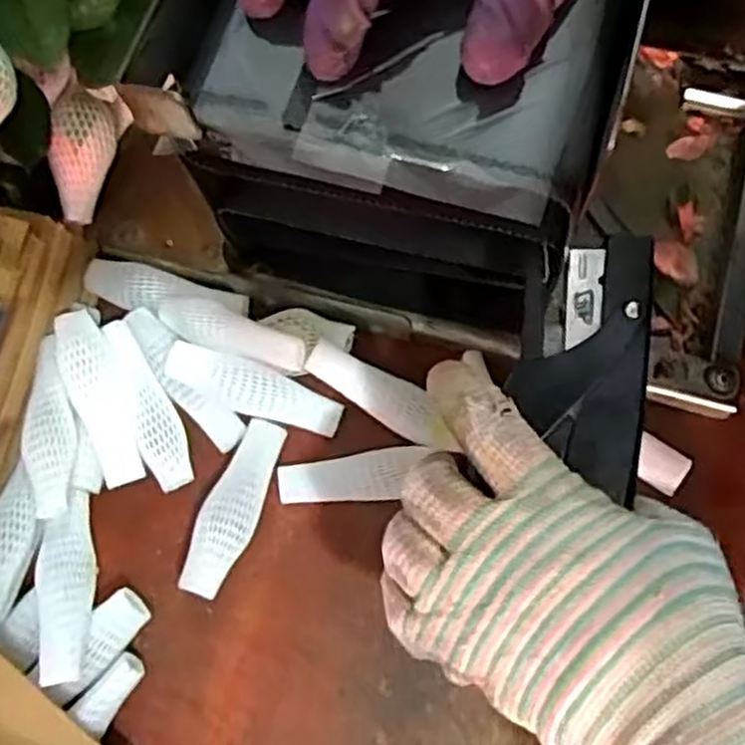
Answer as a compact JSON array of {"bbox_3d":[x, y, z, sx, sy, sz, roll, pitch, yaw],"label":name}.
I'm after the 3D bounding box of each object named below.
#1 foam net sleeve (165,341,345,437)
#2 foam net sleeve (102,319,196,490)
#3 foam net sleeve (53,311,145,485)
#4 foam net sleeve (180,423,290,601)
[{"bbox_3d":[-0.060,0.009,0.387,0.089,0.019,0.024,16,75,5],"label":"foam net sleeve"},{"bbox_3d":[-0.115,0.016,0.392,0.022,0.007,0.089,-22,88,-5],"label":"foam net sleeve"},{"bbox_3d":[-0.137,0.013,0.384,0.024,0.010,0.088,-21,87,-5],"label":"foam net sleeve"},{"bbox_3d":[-0.068,0.064,0.377,0.026,0.016,0.088,14,73,9],"label":"foam net sleeve"}]

